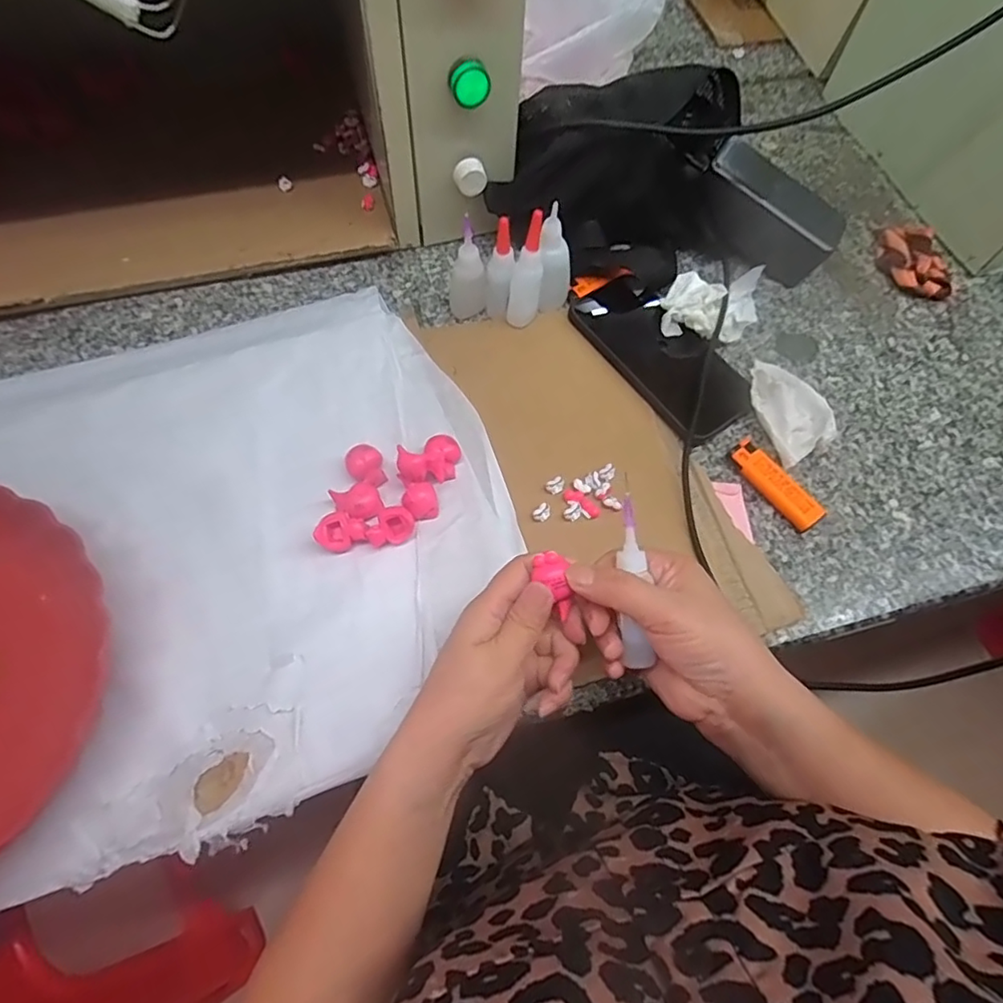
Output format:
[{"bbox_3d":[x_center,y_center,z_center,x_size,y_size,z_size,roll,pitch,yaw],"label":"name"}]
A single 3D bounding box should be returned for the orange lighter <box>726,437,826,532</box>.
[{"bbox_3d":[0.208,-0.014,0.440,0.025,0.015,0.080,-33,71,-16],"label":"orange lighter"}]

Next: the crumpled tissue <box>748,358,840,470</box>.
[{"bbox_3d":[0.231,-0.077,0.465,0.065,0.026,0.089,-21,67,-11],"label":"crumpled tissue"}]

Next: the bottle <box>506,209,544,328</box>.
[{"bbox_3d":[0.022,-0.189,0.467,0.026,0.091,0.028,2,49,-9],"label":"bottle"}]

